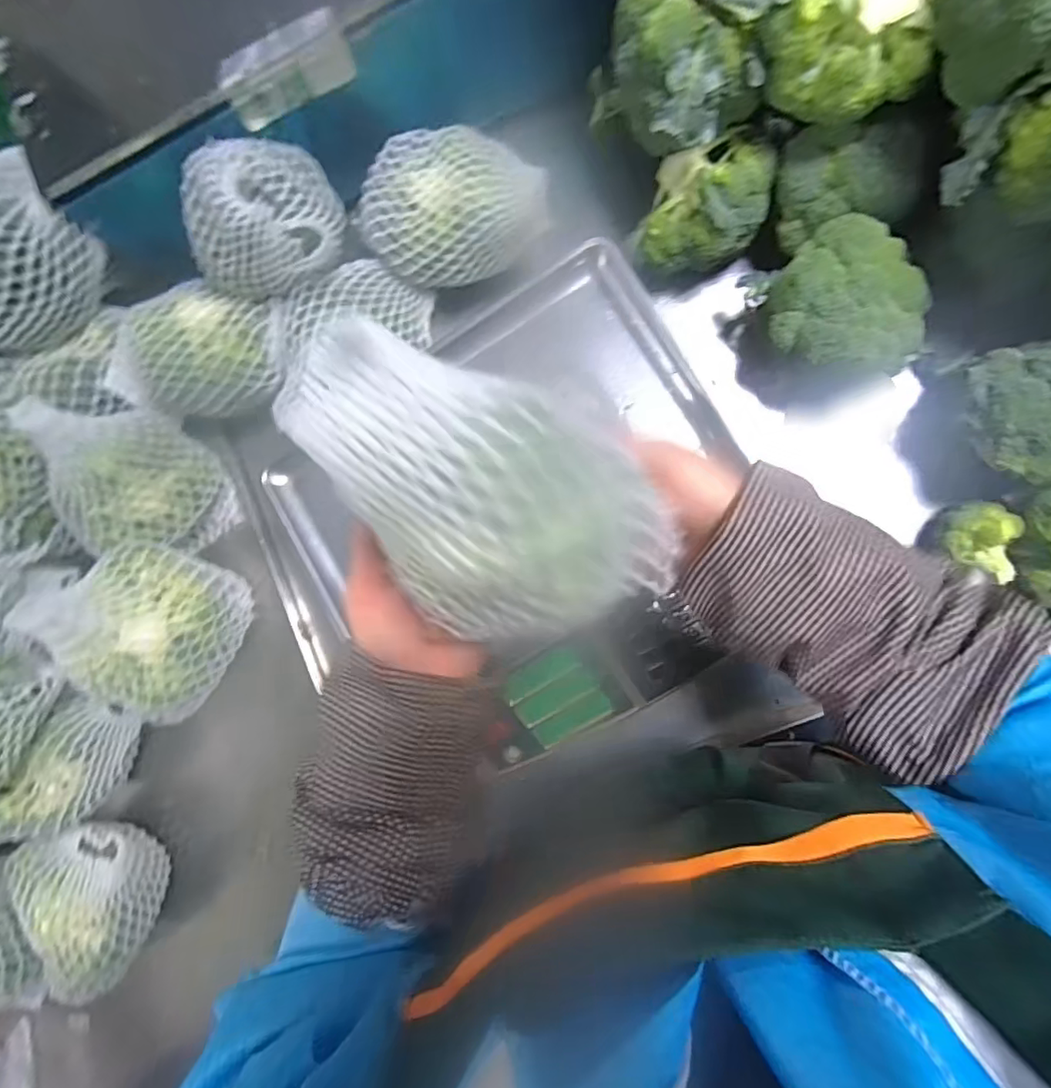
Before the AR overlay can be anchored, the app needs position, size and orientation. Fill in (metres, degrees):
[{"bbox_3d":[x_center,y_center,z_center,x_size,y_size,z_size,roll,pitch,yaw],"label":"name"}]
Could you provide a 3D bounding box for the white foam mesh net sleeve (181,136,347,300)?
[{"bbox_3d":[-0.221,-0.277,0.468,0.120,0.089,0.110,4,89,9],"label":"white foam mesh net sleeve"}]

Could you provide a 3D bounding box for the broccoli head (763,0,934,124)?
[{"bbox_3d":[0.220,-0.344,0.365,0.099,0.075,0.091,0,88,9],"label":"broccoli head"}]

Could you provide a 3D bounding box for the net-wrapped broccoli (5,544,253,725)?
[{"bbox_3d":[-0.351,0.082,0.519,0.128,0.124,0.138,38,95,8],"label":"net-wrapped broccoli"}]

